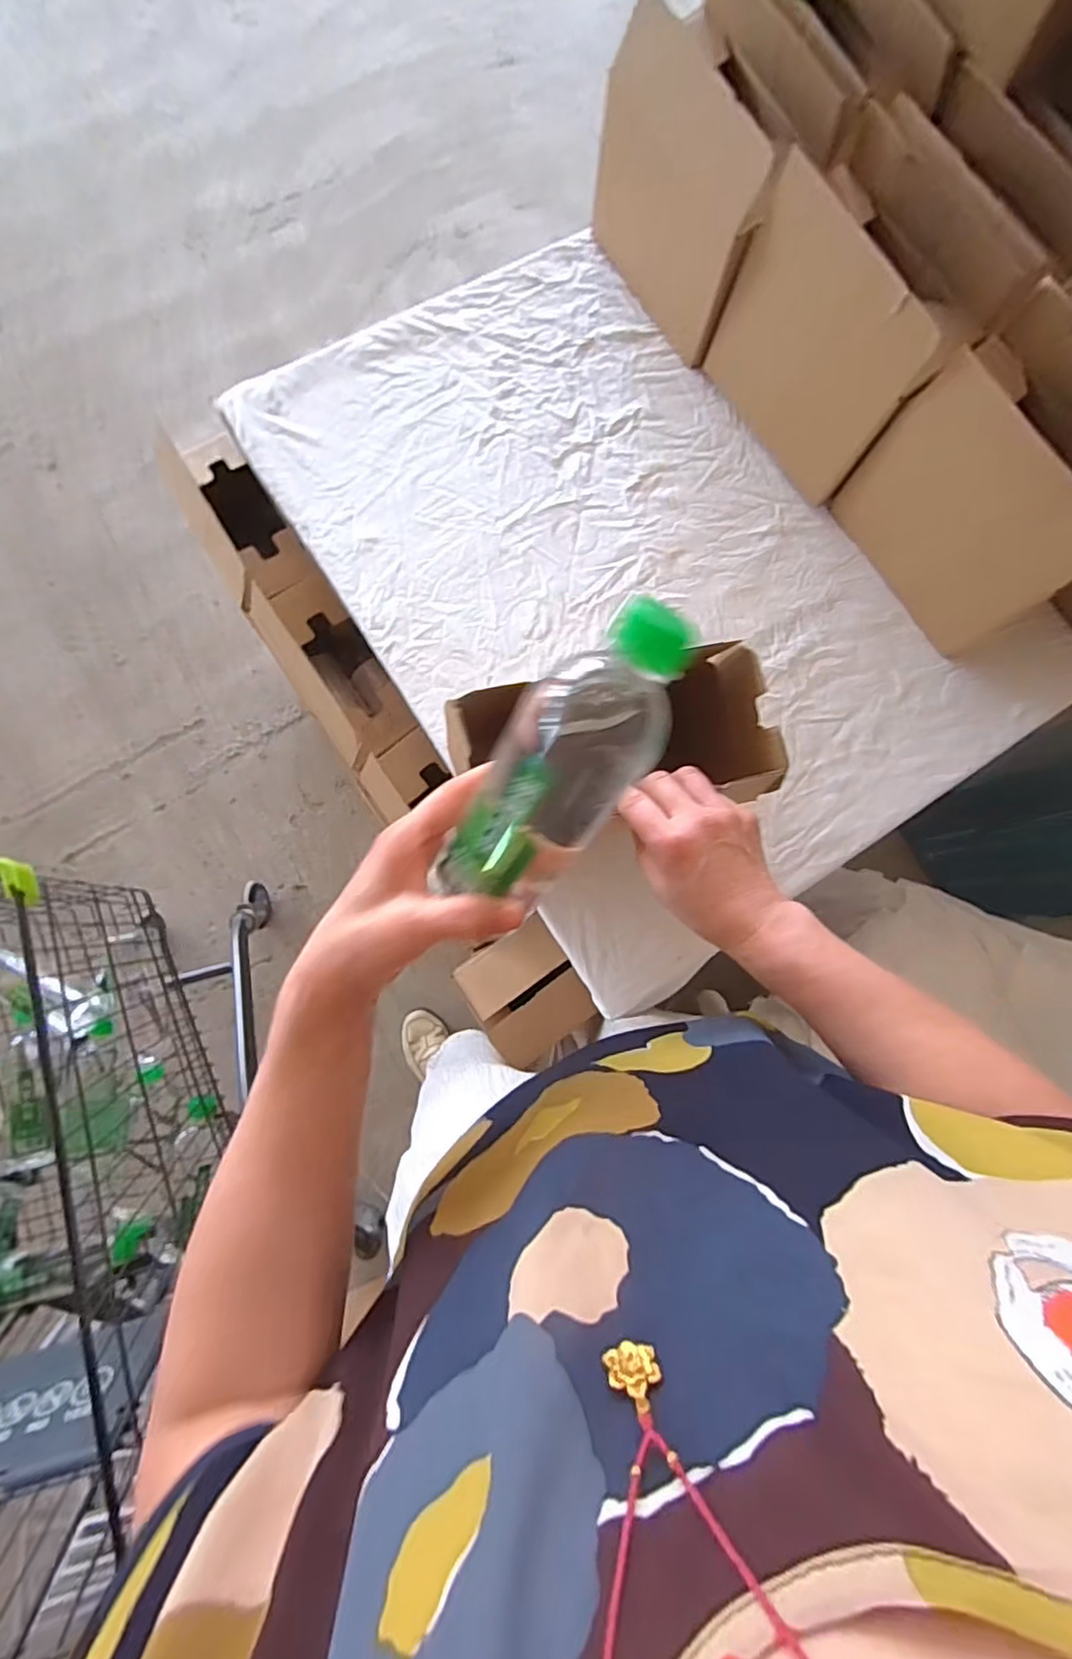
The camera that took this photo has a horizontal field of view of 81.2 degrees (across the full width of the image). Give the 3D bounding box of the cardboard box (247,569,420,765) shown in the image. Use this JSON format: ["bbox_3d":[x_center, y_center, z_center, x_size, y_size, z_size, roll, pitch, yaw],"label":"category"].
[{"bbox_3d":[-0.243,-0.187,0.779,0.089,0.194,0.250,-34,86,-8],"label":"cardboard box"}]

